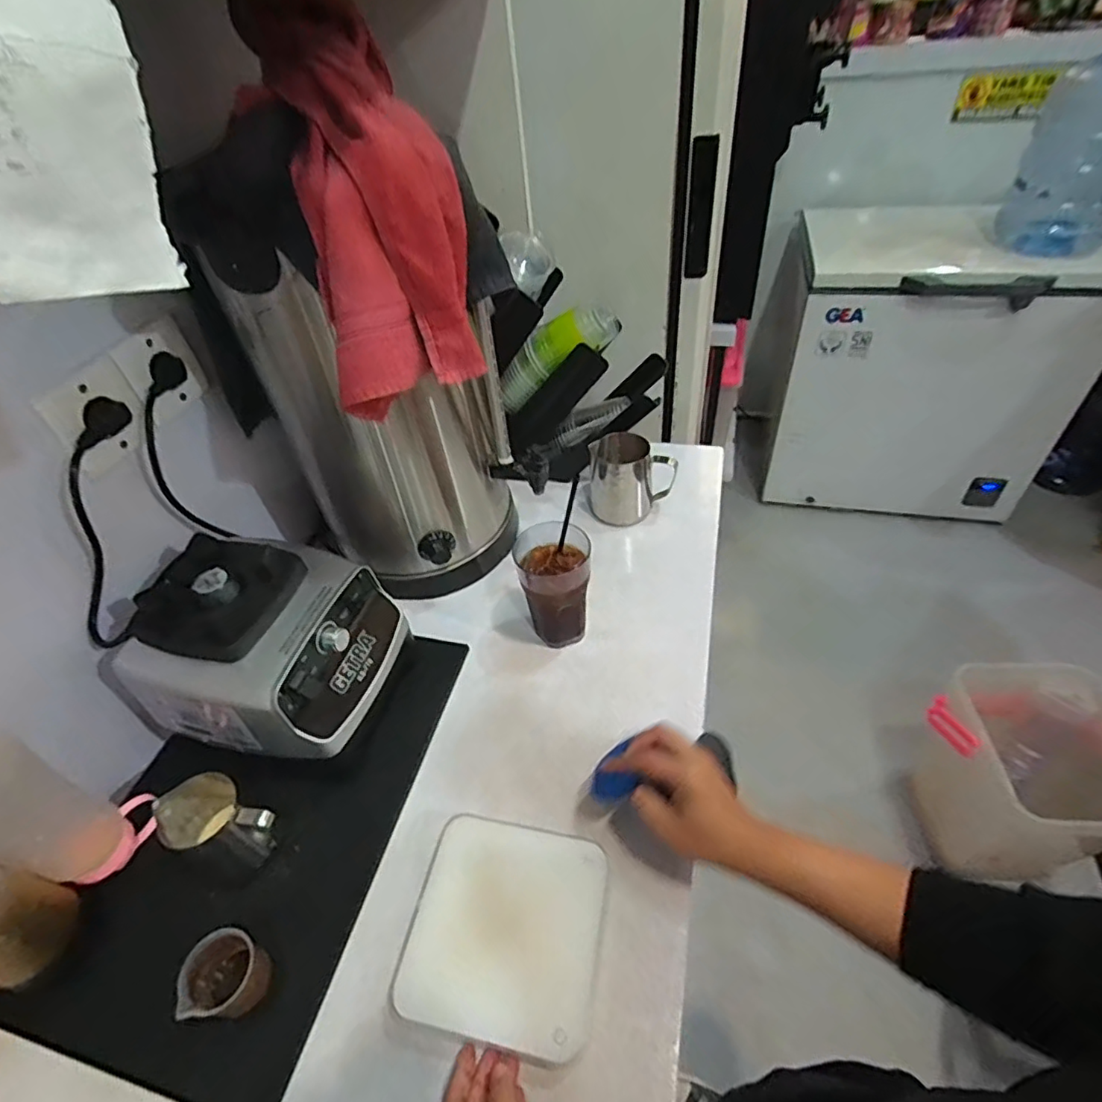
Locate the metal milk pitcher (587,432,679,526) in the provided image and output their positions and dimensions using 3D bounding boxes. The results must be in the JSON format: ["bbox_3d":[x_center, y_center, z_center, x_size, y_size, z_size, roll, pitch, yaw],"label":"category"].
[{"bbox_3d":[0.114,-0.109,0.843,0.106,0.115,0.079,-15,46,-11],"label":"metal milk pitcher"}]

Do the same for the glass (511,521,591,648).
[{"bbox_3d":[0.005,0.047,0.690,0.081,0.165,0.083,-1,45,3],"label":"glass"}]

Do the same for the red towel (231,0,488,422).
[{"bbox_3d":[-0.156,-0.308,0.498,0.144,0.346,0.097,-17,3,-13],"label":"red towel"}]

